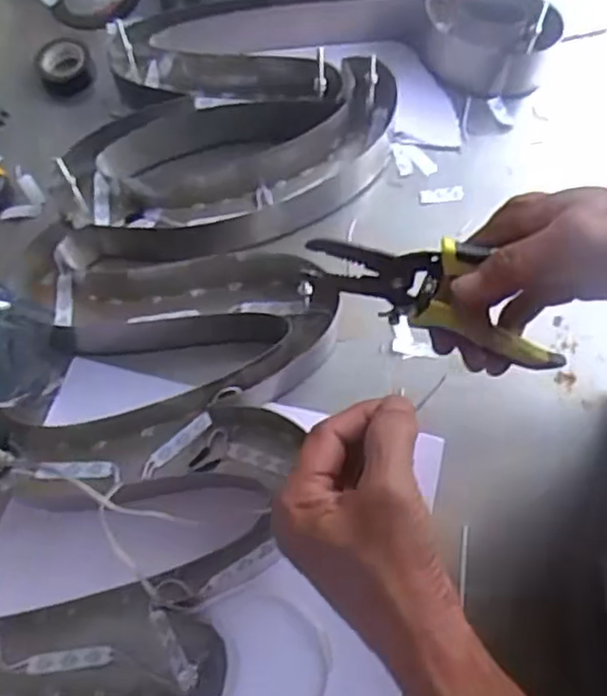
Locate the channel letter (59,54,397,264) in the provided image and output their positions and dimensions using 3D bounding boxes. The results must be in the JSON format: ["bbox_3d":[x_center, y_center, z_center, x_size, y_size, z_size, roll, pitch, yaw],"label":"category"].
[{"bbox_3d":[-0.058,-0.163,0.598,0.320,0.052,0.140,-17,69,-6],"label":"channel letter"}]

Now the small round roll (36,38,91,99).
[{"bbox_3d":[-0.243,-0.284,0.671,0.047,0.025,0.051,-7,68,-2],"label":"small round roll"}]

